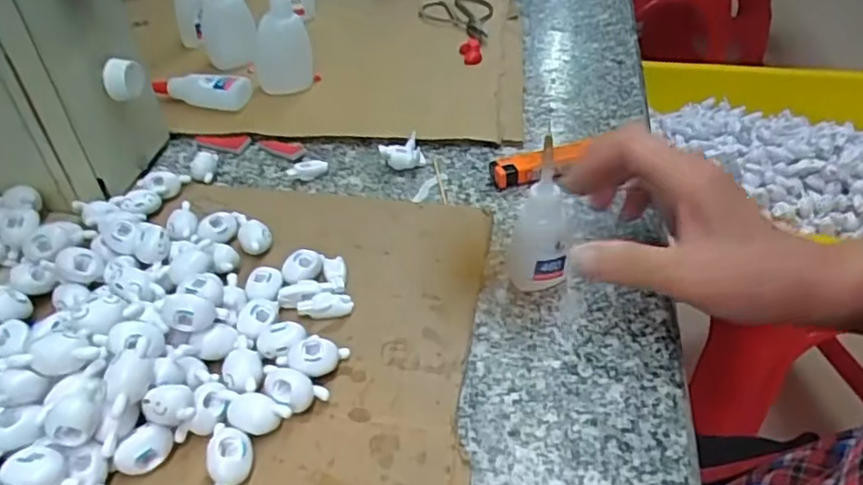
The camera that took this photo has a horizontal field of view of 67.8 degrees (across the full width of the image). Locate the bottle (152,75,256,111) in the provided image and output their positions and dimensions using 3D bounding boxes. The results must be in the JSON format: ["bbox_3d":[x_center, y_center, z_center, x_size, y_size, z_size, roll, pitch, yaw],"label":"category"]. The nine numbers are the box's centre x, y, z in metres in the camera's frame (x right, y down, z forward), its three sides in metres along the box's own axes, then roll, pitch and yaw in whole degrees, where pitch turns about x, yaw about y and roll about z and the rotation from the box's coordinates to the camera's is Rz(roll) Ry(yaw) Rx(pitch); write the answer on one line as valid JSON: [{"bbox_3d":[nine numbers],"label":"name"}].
[{"bbox_3d":[-0.186,-0.122,0.513,0.081,0.022,0.024,1,42,9],"label":"bottle"}]

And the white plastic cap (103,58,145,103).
[{"bbox_3d":[-0.195,-0.103,0.409,0.014,0.026,0.026,-2,1,20],"label":"white plastic cap"}]

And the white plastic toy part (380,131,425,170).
[{"bbox_3d":[-0.021,-0.062,0.455,0.031,0.018,0.022,-23,44,-16],"label":"white plastic toy part"}]

